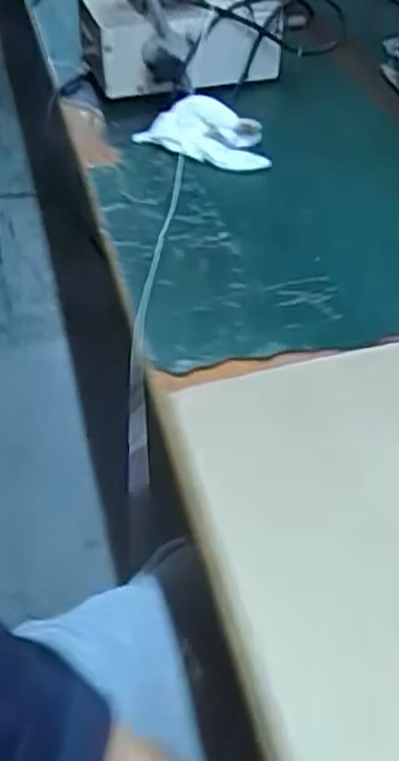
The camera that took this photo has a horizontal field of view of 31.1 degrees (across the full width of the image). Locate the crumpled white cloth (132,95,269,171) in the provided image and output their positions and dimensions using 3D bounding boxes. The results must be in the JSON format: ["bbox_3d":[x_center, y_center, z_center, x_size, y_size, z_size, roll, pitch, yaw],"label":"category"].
[{"bbox_3d":[0.008,-0.210,0.604,0.114,0.033,0.044,22,49,24],"label":"crumpled white cloth"}]

